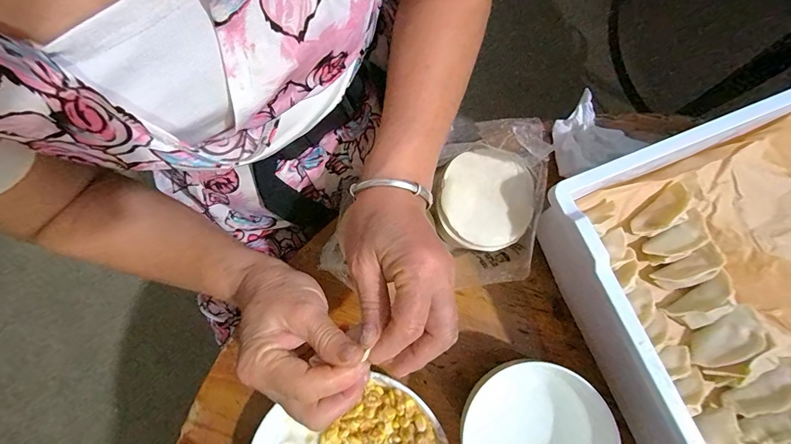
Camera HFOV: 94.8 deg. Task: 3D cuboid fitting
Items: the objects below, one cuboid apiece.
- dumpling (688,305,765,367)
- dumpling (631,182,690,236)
[{"bbox_3d":[0.293,0.105,0.321,0.068,0.017,0.030,-30,79,-6],"label":"dumpling"},{"bbox_3d":[0.255,-0.010,0.348,0.067,0.021,0.022,-41,80,-8],"label":"dumpling"}]

